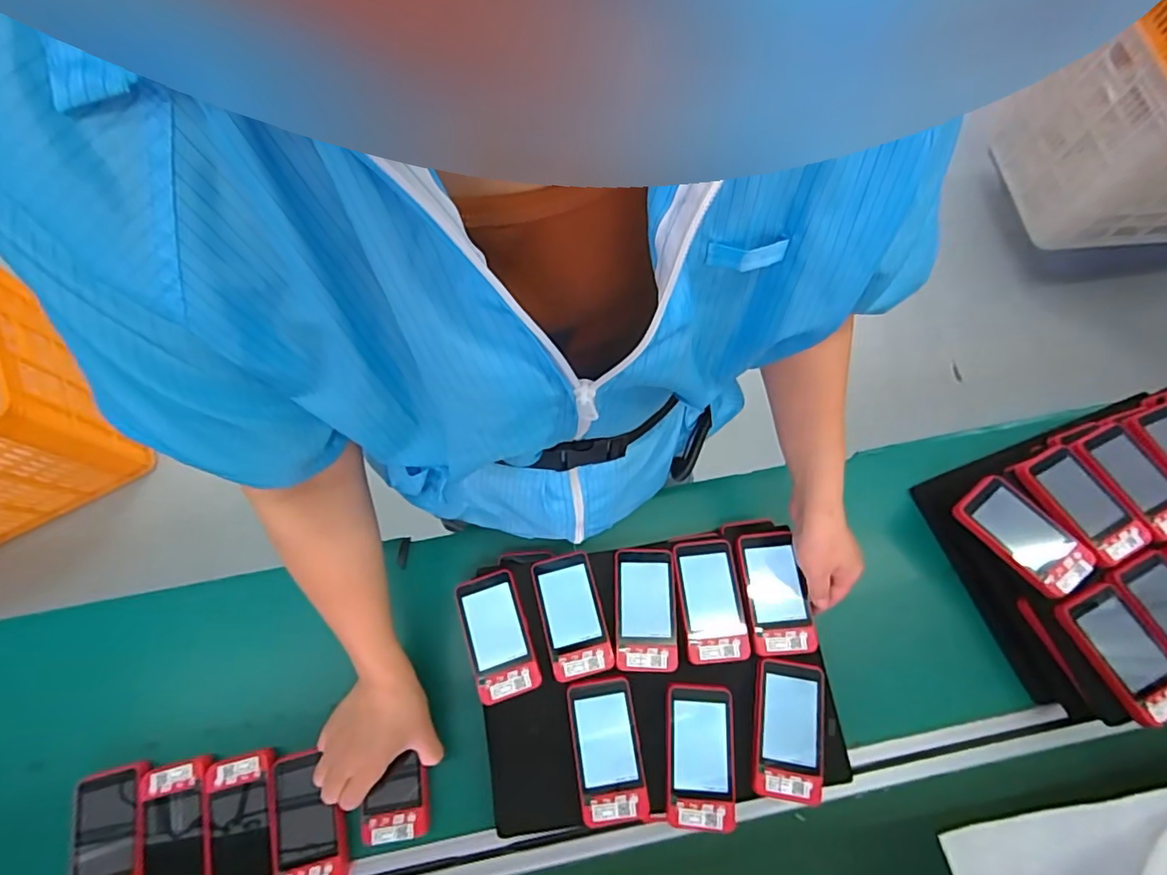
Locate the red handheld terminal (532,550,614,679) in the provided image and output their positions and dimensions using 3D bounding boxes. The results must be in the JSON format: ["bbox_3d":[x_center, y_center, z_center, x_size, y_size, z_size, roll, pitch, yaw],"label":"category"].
[{"bbox_3d":[-0.013,0.182,0.564,0.061,0.014,0.121,-13,72,-5],"label":"red handheld terminal"}]

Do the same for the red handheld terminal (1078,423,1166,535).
[{"bbox_3d":[0.588,0.041,0.576,0.064,0.021,0.114,-19,72,-7],"label":"red handheld terminal"}]

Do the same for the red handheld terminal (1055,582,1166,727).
[{"bbox_3d":[0.523,0.204,0.530,0.064,0.024,0.120,-26,73,-9],"label":"red handheld terminal"}]

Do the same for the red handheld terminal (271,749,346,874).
[{"bbox_3d":[-0.270,0.376,0.538,0.061,0.023,0.118,-15,72,-5],"label":"red handheld terminal"}]

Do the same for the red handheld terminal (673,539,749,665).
[{"bbox_3d":[0.131,0.166,0.563,0.061,0.013,0.120,-4,71,-2],"label":"red handheld terminal"}]

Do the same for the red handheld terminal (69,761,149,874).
[{"bbox_3d":[-0.461,0.388,0.529,0.064,0.013,0.119,-12,72,-4],"label":"red handheld terminal"}]

